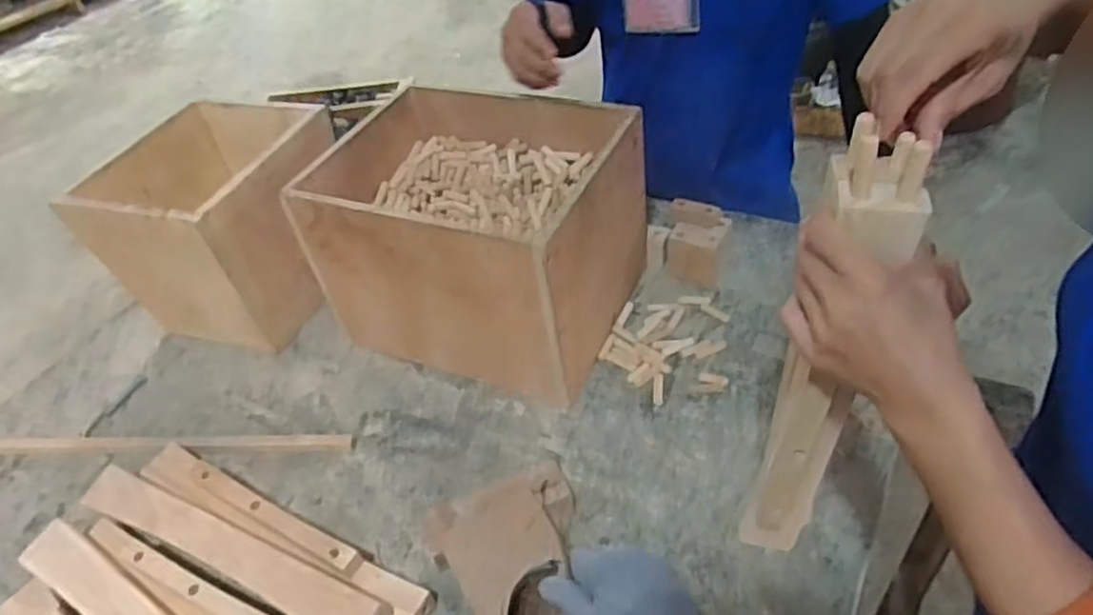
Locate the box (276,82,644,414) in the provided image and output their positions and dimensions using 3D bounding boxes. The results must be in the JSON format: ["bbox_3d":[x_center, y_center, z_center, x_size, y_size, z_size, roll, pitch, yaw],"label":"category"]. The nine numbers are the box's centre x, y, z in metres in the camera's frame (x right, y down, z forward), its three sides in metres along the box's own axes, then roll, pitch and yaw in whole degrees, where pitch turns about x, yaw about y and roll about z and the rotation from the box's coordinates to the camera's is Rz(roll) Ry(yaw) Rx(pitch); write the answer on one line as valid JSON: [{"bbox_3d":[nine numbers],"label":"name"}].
[{"bbox_3d":[-0.077,-0.098,0.834,0.334,0.222,0.286,17,51,22],"label":"box"}]

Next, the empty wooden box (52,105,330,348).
[{"bbox_3d":[-0.421,-0.116,0.926,0.245,0.229,0.264,10,48,16],"label":"empty wooden box"}]

